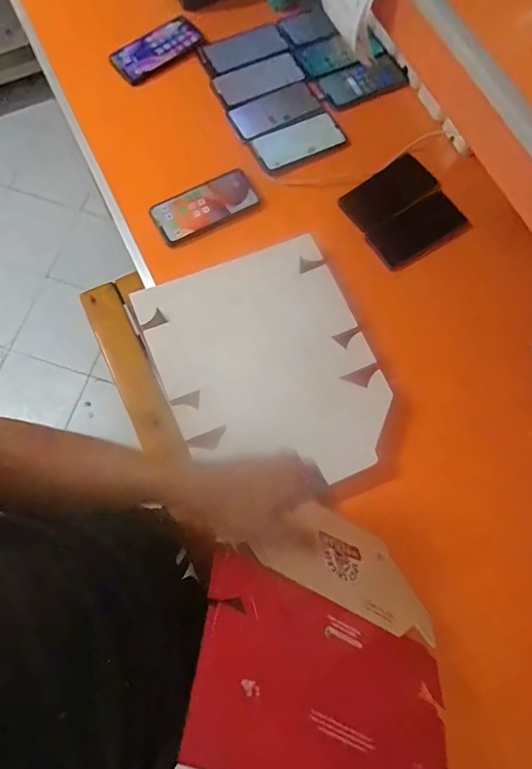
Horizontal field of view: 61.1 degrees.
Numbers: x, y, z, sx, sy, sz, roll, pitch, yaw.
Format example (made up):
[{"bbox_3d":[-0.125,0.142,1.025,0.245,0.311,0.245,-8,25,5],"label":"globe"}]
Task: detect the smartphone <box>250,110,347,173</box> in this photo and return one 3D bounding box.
[{"bbox_3d":[0.058,-0.420,0.780,0.160,0.010,0.069,-25,76,-9],"label":"smartphone"}]

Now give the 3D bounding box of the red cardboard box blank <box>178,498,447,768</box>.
[{"bbox_3d":[0.068,0.268,0.441,0.284,0.020,0.343,34,36,-16],"label":"red cardboard box blank"}]

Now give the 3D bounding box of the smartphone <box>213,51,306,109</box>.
[{"bbox_3d":[-0.017,-0.554,0.813,0.152,0.014,0.074,-23,76,-8],"label":"smartphone"}]

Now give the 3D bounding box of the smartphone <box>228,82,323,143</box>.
[{"bbox_3d":[0.018,-0.487,0.800,0.159,0.016,0.081,-27,77,-9],"label":"smartphone"}]

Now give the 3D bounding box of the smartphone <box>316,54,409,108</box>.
[{"bbox_3d":[0.178,-0.556,0.829,0.159,0.010,0.080,-20,76,-8],"label":"smartphone"}]

